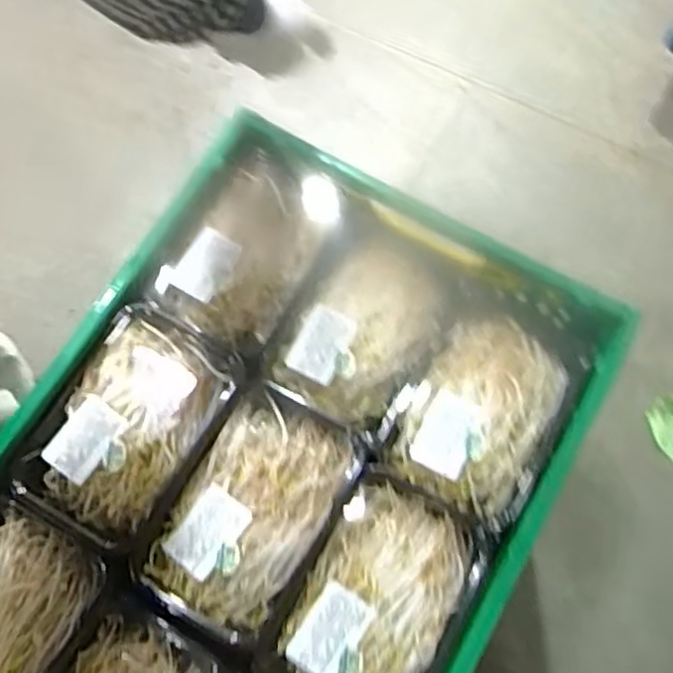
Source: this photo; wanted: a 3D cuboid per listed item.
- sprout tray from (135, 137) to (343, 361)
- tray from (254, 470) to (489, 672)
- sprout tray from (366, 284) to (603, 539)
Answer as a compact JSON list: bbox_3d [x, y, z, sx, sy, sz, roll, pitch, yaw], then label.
[{"bbox_3d":[-0.077,-0.078,0.607,0.121,0.031,0.176,34,75,9],"label":"sprout tray"},{"bbox_3d":[0.034,0.206,0.532,0.127,0.042,0.179,31,74,9],"label":"tray"},{"bbox_3d":[0.125,0.055,0.576,0.127,0.036,0.178,30,74,8],"label":"sprout tray"}]

